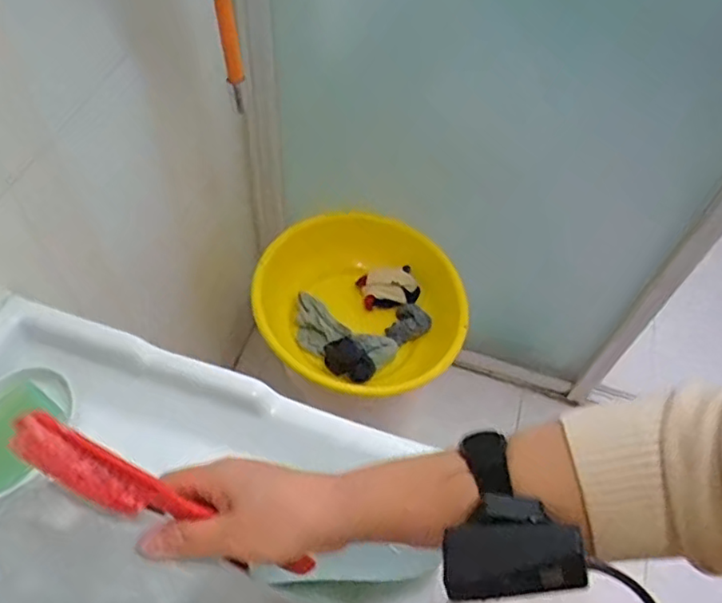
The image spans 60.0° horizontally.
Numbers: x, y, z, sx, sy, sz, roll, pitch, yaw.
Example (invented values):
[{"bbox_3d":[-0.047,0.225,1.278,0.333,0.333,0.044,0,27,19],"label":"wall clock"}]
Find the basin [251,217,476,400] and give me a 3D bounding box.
[{"bbox_3d":[-0.007,0.007,1.104,0.348,0.132,0.352,2,55,-3],"label":"basin"}]

